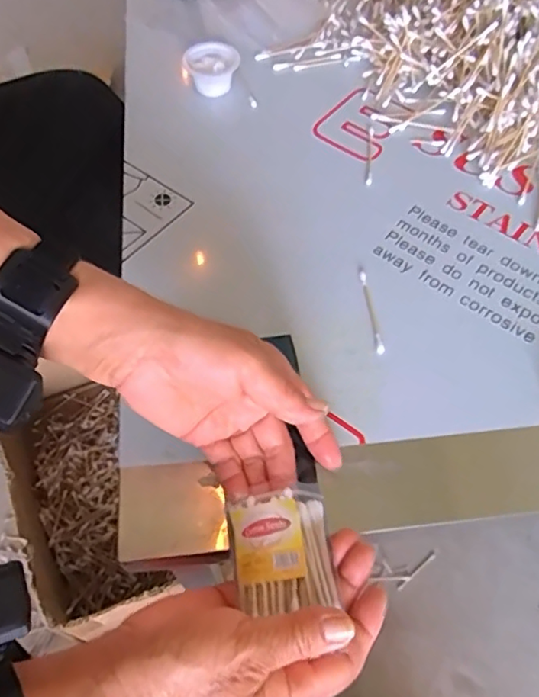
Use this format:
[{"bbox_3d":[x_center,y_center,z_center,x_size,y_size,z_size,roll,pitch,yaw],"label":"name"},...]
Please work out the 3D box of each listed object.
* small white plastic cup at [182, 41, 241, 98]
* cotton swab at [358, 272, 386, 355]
[{"bbox_3d":[-0.056,-0.274,0.557,0.049,0.028,0.051,0,60,0],"label":"small white plastic cup"},{"bbox_3d":[0.076,-0.028,0.427,0.007,0.004,0.073,-6,60,-4],"label":"cotton swab"}]

